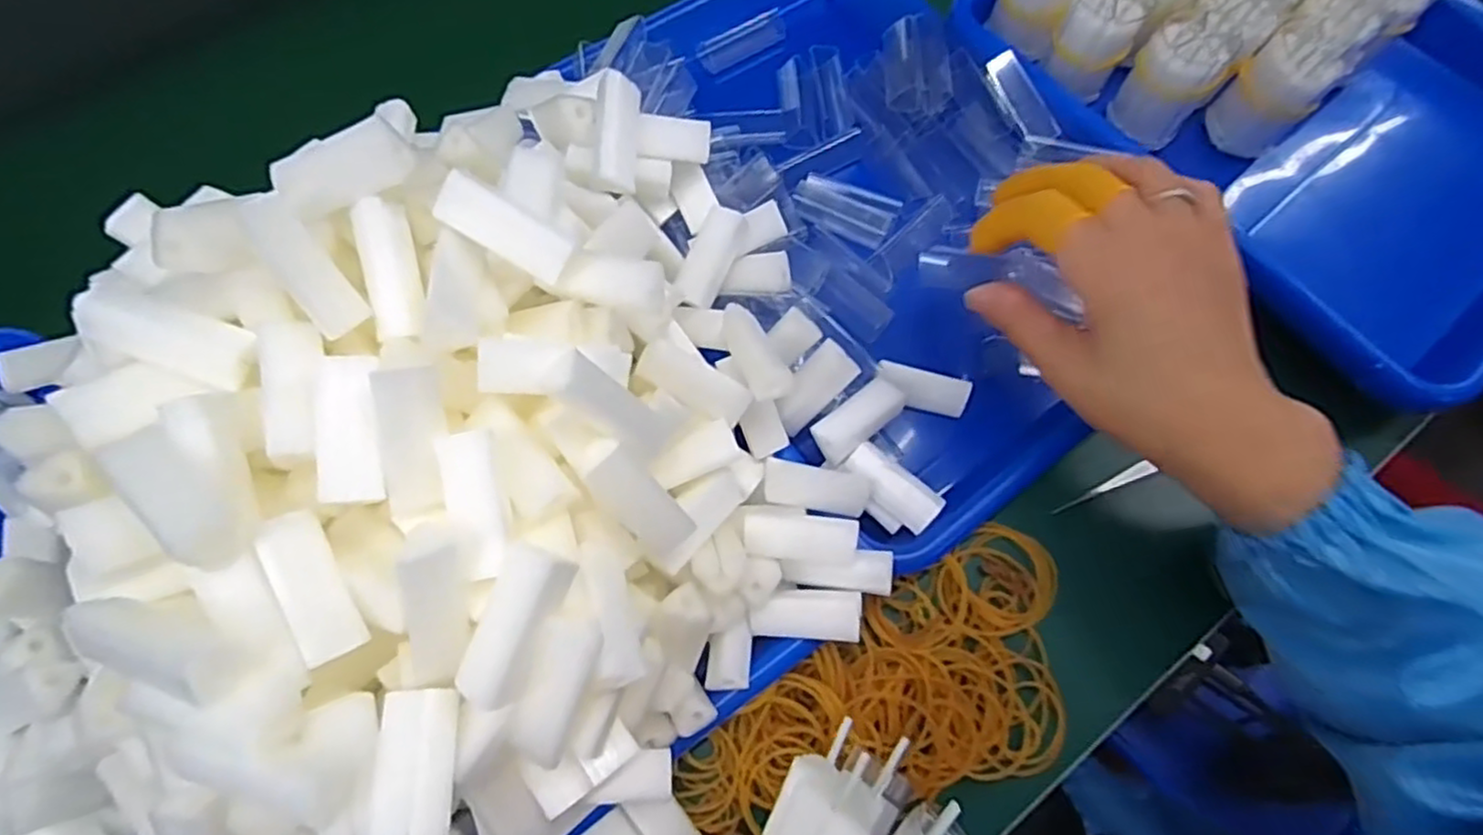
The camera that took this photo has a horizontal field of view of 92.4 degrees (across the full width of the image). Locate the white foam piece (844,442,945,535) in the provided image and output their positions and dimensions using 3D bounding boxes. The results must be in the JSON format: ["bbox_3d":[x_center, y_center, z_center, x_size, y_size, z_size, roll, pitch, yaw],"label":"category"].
[{"bbox_3d":[0.068,0.031,0.321,0.044,0.015,0.019,39,74,13],"label":"white foam piece"}]

